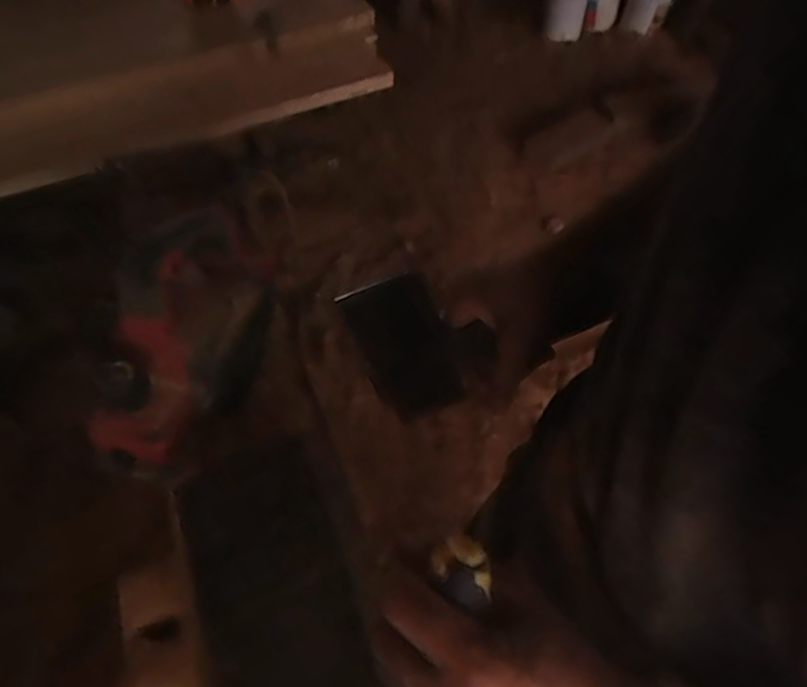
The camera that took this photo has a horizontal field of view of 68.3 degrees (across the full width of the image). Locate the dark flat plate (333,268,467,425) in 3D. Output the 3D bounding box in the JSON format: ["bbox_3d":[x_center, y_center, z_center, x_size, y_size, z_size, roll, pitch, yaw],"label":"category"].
[{"bbox_3d":[0.001,-0.001,0.452,0.068,0.014,0.109,-23,68,-10],"label":"dark flat plate"}]

